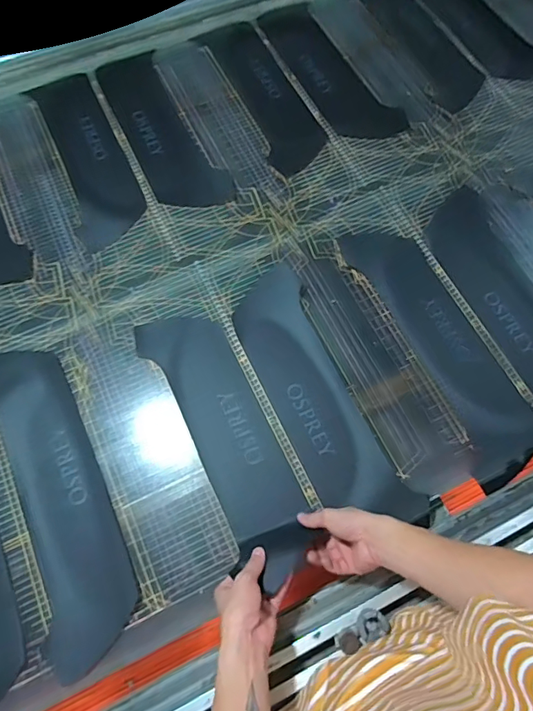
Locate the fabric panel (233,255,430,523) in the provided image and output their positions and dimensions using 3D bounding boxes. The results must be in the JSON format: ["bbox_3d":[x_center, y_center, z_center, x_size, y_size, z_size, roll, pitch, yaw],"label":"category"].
[{"bbox_3d":[0.082,0.066,0.751,0.140,0.015,0.459,-26,72,-6],"label":"fabric panel"}]

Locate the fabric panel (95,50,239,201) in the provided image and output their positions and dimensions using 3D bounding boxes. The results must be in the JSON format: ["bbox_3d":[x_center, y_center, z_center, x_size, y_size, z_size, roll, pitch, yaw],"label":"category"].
[{"bbox_3d":[-0.225,-0.478,0.960,0.142,0.013,0.457,-25,69,-12],"label":"fabric panel"}]

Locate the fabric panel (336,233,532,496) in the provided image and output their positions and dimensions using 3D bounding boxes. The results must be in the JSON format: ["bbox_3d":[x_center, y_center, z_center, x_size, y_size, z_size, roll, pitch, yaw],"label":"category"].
[{"bbox_3d":[0.301,-0.028,0.793,0.135,0.011,0.483,-22,70,-10],"label":"fabric panel"}]

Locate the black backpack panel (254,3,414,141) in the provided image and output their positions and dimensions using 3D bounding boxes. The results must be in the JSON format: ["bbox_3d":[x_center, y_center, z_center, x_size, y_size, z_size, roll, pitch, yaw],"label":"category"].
[{"bbox_3d":[0.132,-0.651,1.039,0.150,0.008,0.462,-24,69,-12],"label":"black backpack panel"}]

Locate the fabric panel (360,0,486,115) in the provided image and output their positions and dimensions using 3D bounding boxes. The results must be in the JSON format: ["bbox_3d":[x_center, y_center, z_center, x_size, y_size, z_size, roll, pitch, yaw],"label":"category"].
[{"bbox_3d":[0.359,-0.757,1.095,0.164,0.019,0.478,-22,69,-12],"label":"fabric panel"}]

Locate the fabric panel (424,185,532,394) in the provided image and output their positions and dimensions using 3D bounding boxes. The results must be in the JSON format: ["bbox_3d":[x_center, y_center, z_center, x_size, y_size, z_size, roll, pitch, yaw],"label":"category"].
[{"bbox_3d":[0.439,-0.095,0.822,0.140,0.023,0.483,-20,70,-8],"label":"fabric panel"}]

